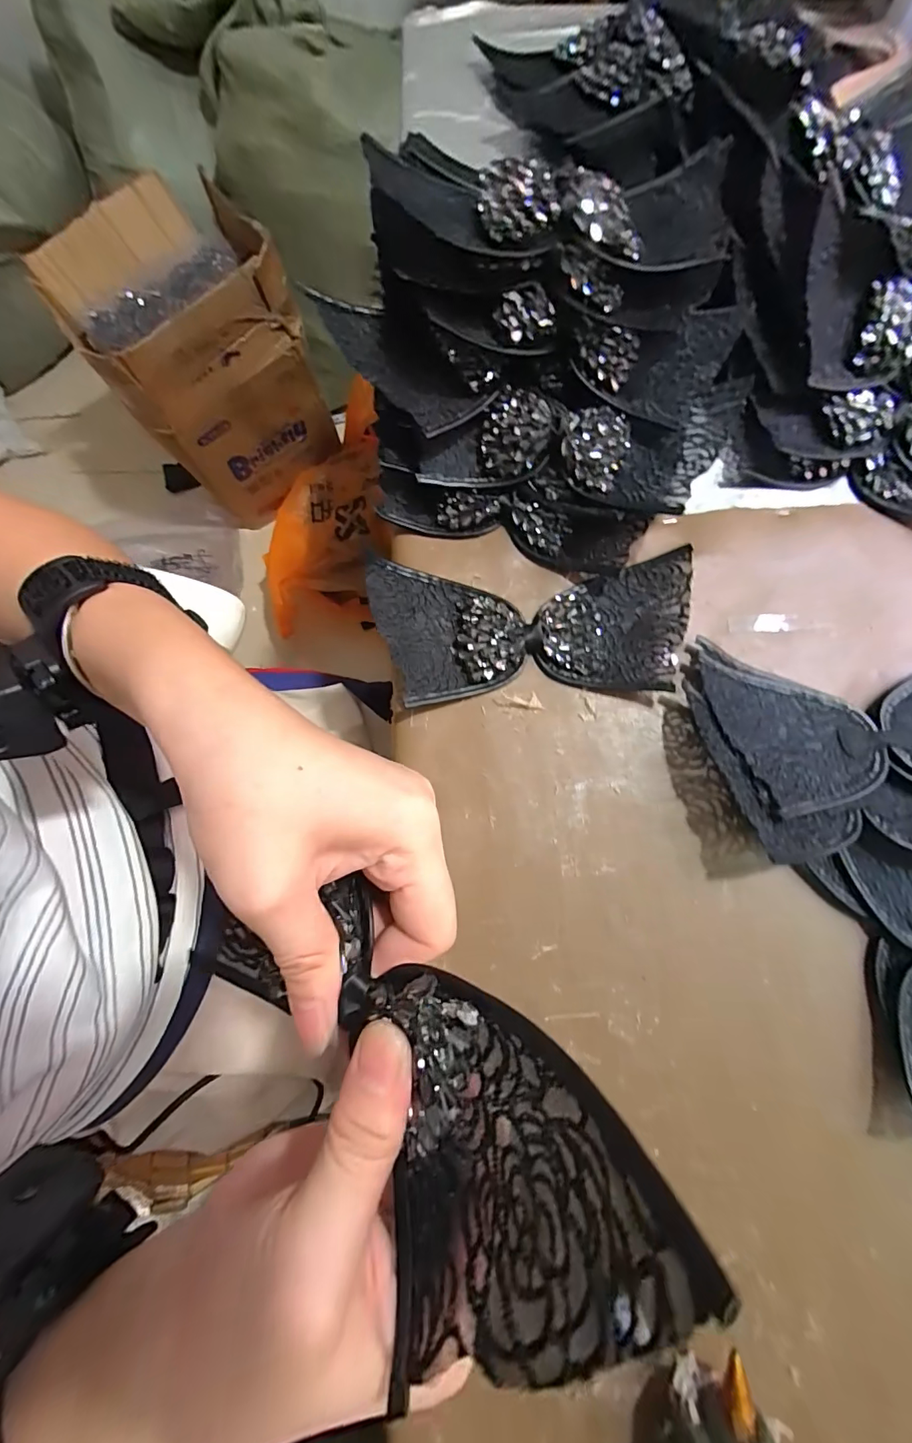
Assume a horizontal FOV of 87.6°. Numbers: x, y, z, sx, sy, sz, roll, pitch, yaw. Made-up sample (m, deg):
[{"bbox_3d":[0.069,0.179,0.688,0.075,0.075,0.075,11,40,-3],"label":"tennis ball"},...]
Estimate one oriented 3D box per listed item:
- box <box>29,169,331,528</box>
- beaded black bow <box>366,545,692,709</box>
[{"bbox_3d":[-0.479,-0.683,0.917,0.320,0.389,0.361,-35,80,-6],"label":"box"},{"bbox_3d":[0.047,-0.058,0.302,0.197,0.019,0.086,-4,78,0],"label":"beaded black bow"}]

